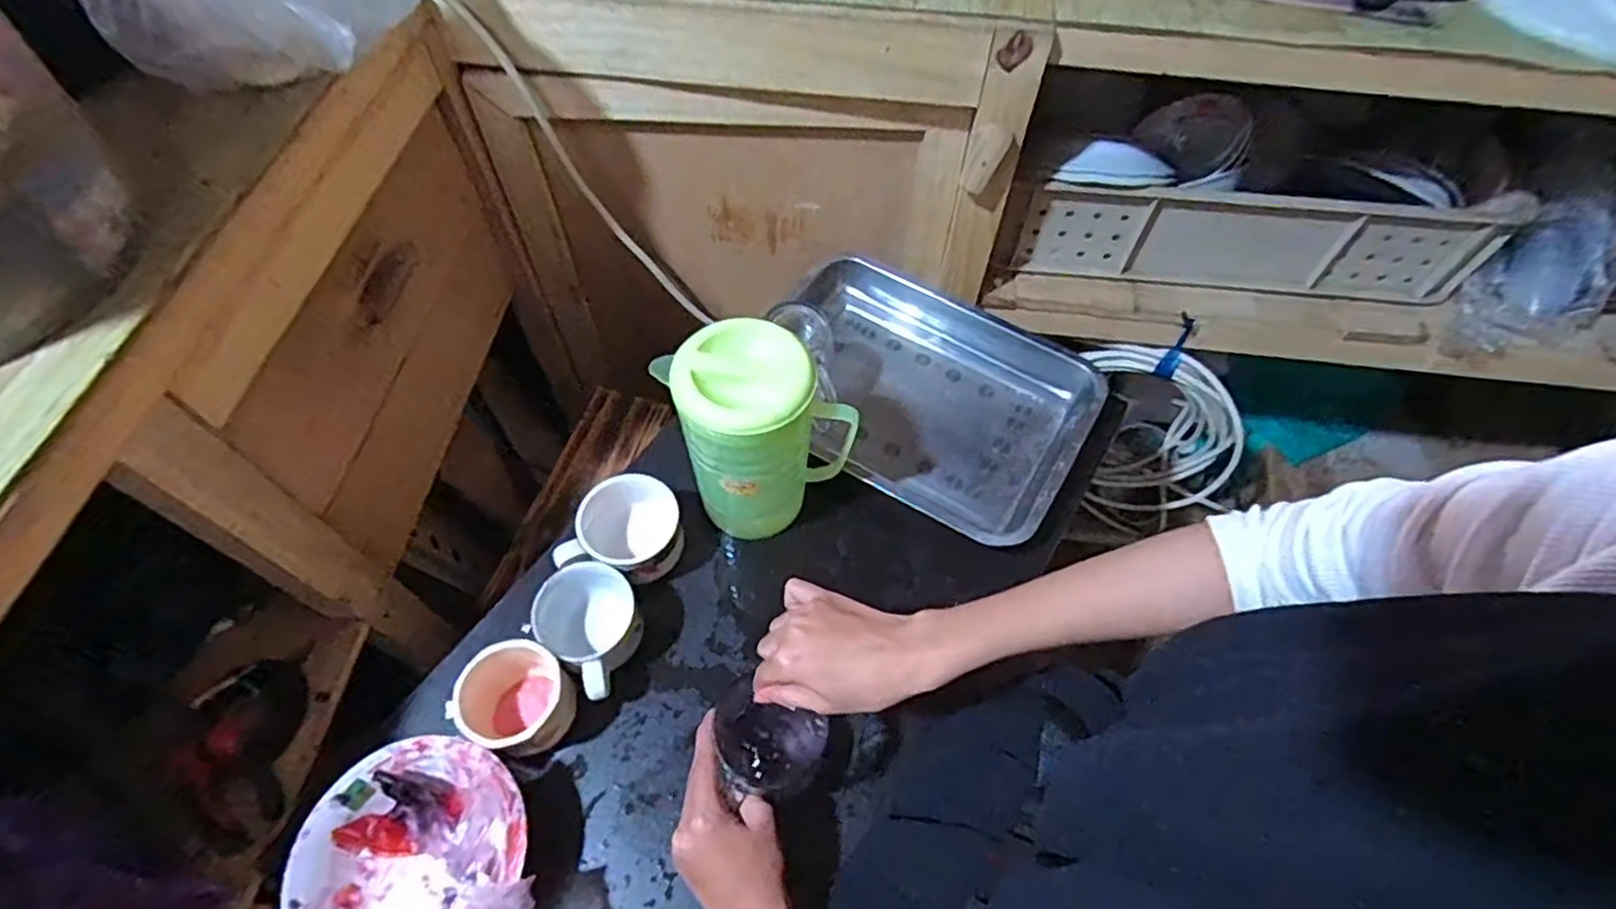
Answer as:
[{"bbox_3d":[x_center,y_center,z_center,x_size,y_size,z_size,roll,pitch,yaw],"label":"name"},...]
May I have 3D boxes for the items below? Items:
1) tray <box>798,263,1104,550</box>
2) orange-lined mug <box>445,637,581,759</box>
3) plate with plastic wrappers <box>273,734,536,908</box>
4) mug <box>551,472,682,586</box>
[{"bbox_3d":[0.111,-0.069,0.773,0.358,0.049,0.265,29,64,15],"label":"tray"},{"bbox_3d":[-0.233,0.193,0.571,0.090,0.078,0.081,2,60,0],"label":"orange-lined mug"},{"bbox_3d":[-0.277,0.286,0.514,0.157,0.078,0.150,1,60,-1],"label":"plate with plastic wrappers"},{"bbox_3d":[-0.159,0.069,0.653,0.093,0.071,0.090,13,61,6],"label":"mug"}]

